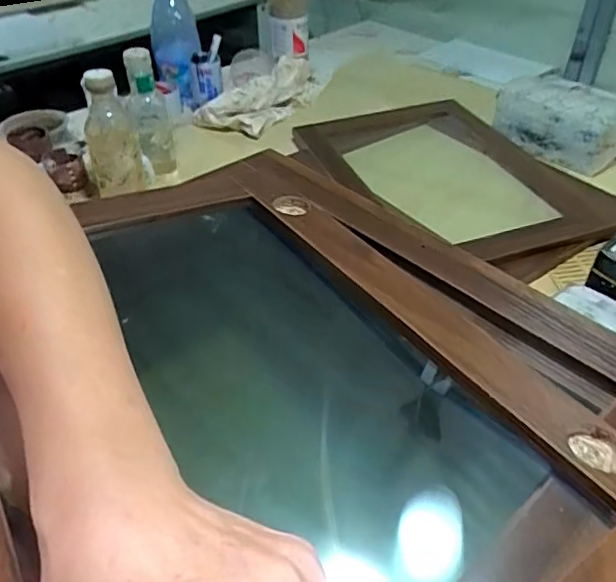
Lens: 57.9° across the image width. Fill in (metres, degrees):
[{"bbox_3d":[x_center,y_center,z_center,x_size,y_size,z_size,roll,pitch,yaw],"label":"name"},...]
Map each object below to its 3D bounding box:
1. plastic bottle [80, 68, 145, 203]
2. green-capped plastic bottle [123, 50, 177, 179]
[{"bbox_3d":[-0.298,-0.238,0.836,0.073,0.176,0.074,-14,43,-15],"label":"plastic bottle"},{"bbox_3d":[-0.268,-0.295,0.937,0.057,0.200,0.063,-19,44,-20],"label":"green-capped plastic bottle"}]

